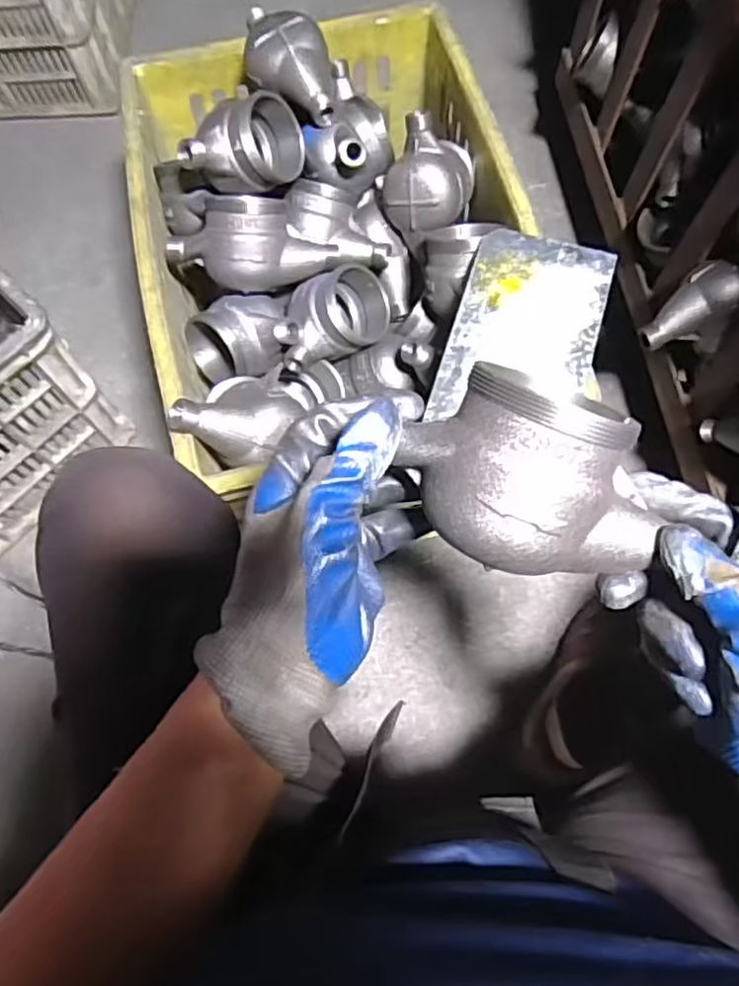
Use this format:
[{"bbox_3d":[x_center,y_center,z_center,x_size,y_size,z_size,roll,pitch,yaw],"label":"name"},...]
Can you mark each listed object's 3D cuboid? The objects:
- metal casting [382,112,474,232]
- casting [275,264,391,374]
[{"bbox_3d":[0.061,-0.327,0.688,0.089,0.079,0.102,11,71,5],"label":"metal casting"},{"bbox_3d":[-0.038,-0.177,0.681,0.127,0.078,0.078,-28,72,-8],"label":"casting"}]

